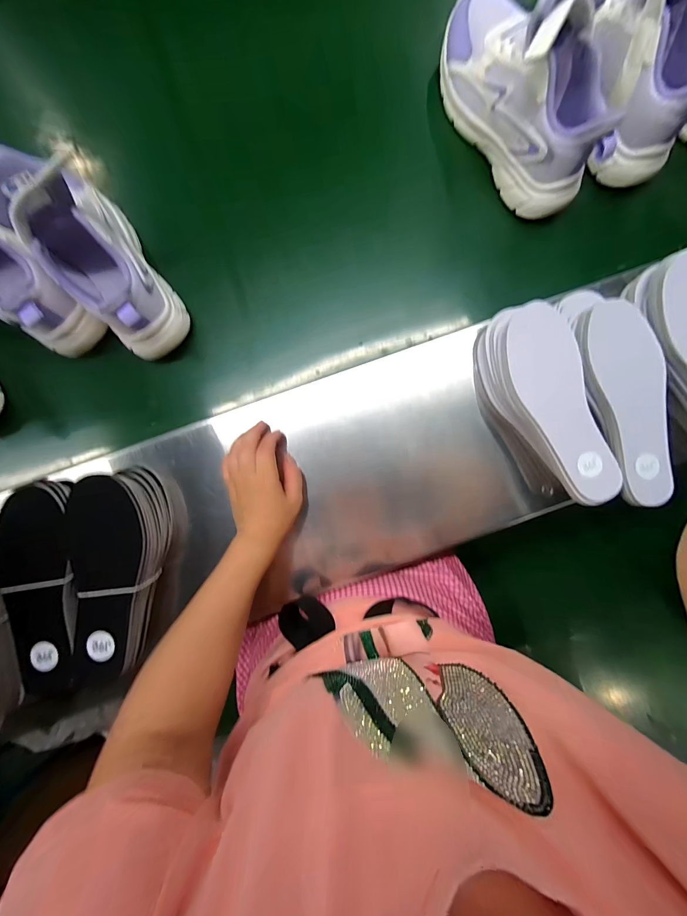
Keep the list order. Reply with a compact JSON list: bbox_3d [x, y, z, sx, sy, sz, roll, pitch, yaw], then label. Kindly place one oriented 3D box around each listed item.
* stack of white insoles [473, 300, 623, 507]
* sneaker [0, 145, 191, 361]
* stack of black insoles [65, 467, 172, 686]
[{"bbox_3d":[0.225,-0.059,0.365,0.083,0.046,0.216,-32,93,-1],"label":"stack of white insoles"},{"bbox_3d":[-0.251,-0.204,0.327,0.075,0.127,0.187,-34,93,-1],"label":"sneaker"},{"bbox_3d":[-0.234,0.119,0.357,0.081,0.069,0.206,-5,93,-2],"label":"stack of black insoles"}]

